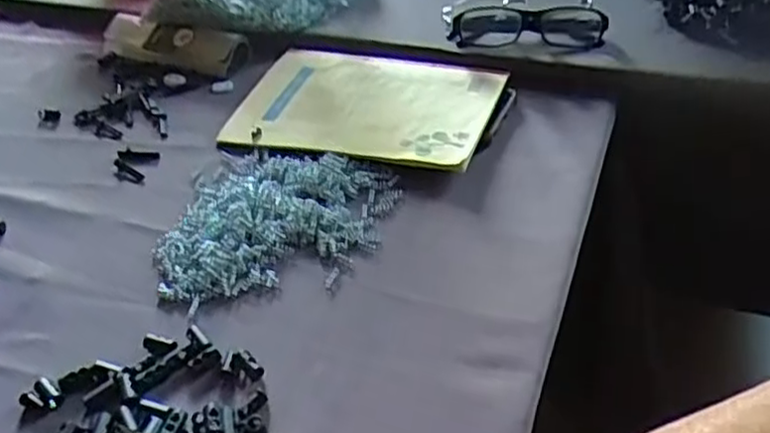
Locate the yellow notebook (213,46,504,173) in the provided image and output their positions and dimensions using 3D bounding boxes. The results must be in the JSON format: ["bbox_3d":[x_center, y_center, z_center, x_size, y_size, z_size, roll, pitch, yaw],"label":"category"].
[{"bbox_3d":[-0.014,-0.092,0.575,0.198,0.019,0.147,10,43,20],"label":"yellow notebook"}]

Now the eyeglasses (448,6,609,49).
[{"bbox_3d":[0.122,-0.163,0.604,0.127,0.028,0.036,6,41,15],"label":"eyeglasses"}]

